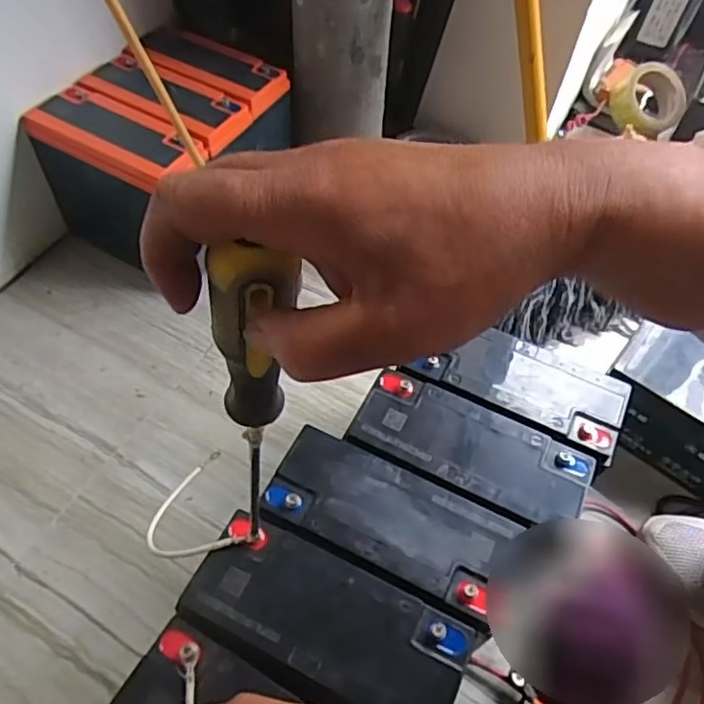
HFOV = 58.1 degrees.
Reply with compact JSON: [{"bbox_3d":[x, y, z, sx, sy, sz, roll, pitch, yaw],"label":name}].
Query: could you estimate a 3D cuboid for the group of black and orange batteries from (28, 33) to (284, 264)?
[{"bbox_3d":[-0.205,-0.236,0.755,0.203,0.164,0.236,27,59,16],"label":"group of black and orange batteries"}]

